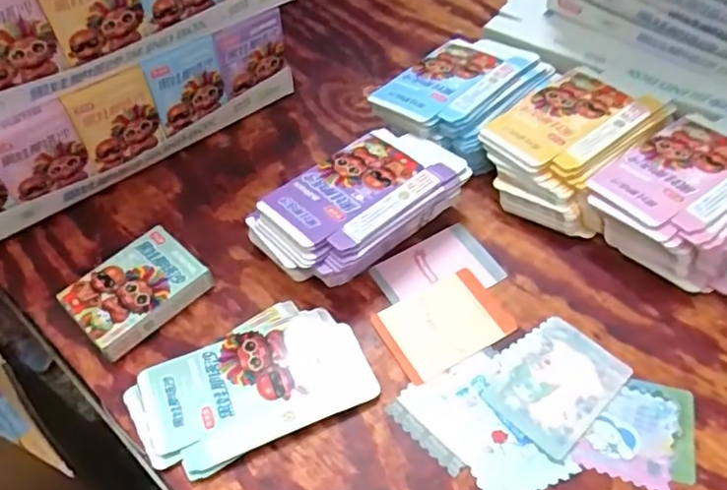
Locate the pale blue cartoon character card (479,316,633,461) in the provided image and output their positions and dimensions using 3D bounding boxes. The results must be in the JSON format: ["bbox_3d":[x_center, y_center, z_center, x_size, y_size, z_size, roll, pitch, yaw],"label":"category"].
[{"bbox_3d":[0.130,0.093,0.415,0.086,0.005,0.067,-37,60,-23],"label":"pale blue cartoon character card"}]

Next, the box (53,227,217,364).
[{"bbox_3d":[-0.170,0.034,0.462,0.093,0.024,0.065,-38,60,-24],"label":"box"}]

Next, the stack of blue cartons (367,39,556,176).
[{"bbox_3d":[0.091,-0.128,0.554,0.109,0.052,0.149,36,62,26],"label":"stack of blue cartons"}]

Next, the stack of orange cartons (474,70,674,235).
[{"bbox_3d":[0.172,-0.081,0.515,0.116,0.050,0.153,34,61,25],"label":"stack of orange cartons"}]

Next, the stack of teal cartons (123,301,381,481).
[{"bbox_3d":[-0.078,0.095,0.421,0.156,0.010,0.092,-21,55,-13],"label":"stack of teal cartons"}]

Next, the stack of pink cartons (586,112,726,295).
[{"bbox_3d":[0.257,-0.038,0.476,0.146,0.053,0.116,-37,59,-23],"label":"stack of pink cartons"}]

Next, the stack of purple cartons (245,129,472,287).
[{"bbox_3d":[-0.002,-0.027,0.482,0.157,0.051,0.091,-35,59,-22],"label":"stack of purple cartons"}]

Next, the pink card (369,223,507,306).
[{"bbox_3d":[0.057,0.020,0.475,0.089,0.004,0.062,-26,56,-16],"label":"pink card"}]

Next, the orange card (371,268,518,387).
[{"bbox_3d":[0.058,0.056,0.446,0.087,0.004,0.063,-24,55,-15],"label":"orange card"}]

